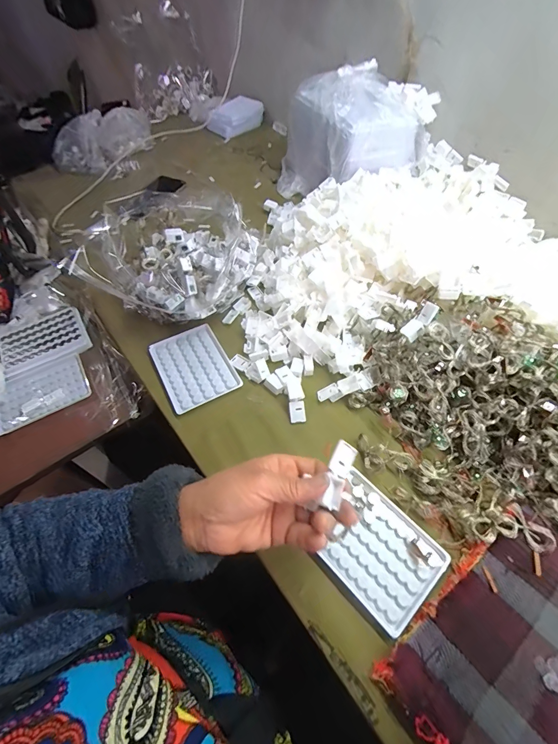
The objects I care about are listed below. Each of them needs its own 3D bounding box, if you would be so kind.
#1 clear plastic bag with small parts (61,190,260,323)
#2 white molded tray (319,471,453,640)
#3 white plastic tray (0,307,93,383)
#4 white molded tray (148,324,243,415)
[{"bbox_3d":[-0.147,-0.149,0.496,0.184,0.133,0.172,9,56,8],"label":"clear plastic bag with small parts"},{"bbox_3d":[0.096,0.175,0.343,0.092,0.008,0.120,-38,63,-22],"label":"white molded tray"},{"bbox_3d":[-0.375,-0.046,0.541,0.130,0.020,0.095,-27,59,-16],"label":"white plastic tray"},{"bbox_3d":[-0.119,-0.009,0.480,0.093,0.009,0.125,-26,59,-15],"label":"white molded tray"}]

